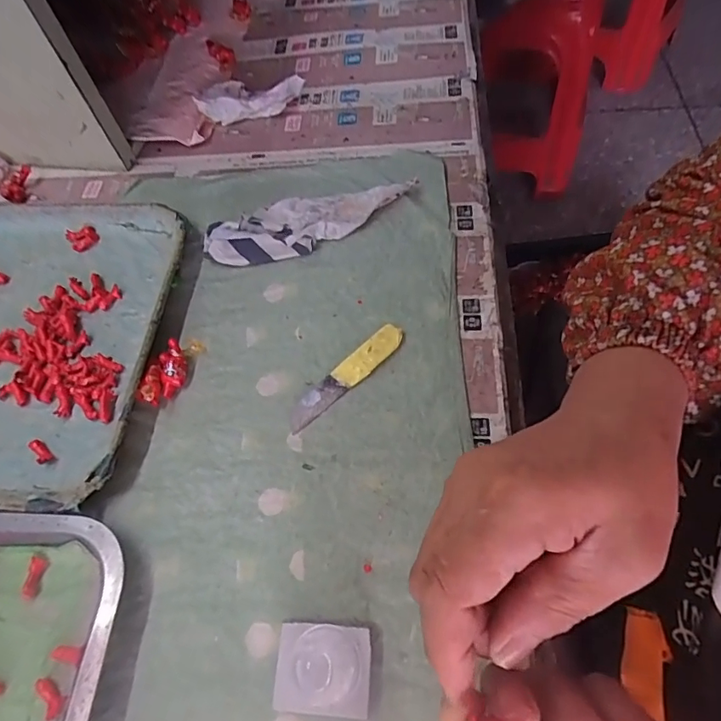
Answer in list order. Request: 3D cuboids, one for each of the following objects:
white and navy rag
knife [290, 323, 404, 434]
[{"bbox_3d":[-0.043,-0.114,0.416,0.175,0.020,0.048,-11,60,-2],"label":"white and navy rag"},{"bbox_3d":[-0.010,0.010,0.357,0.104,0.007,0.021,-41,66,-17],"label":"knife"}]

